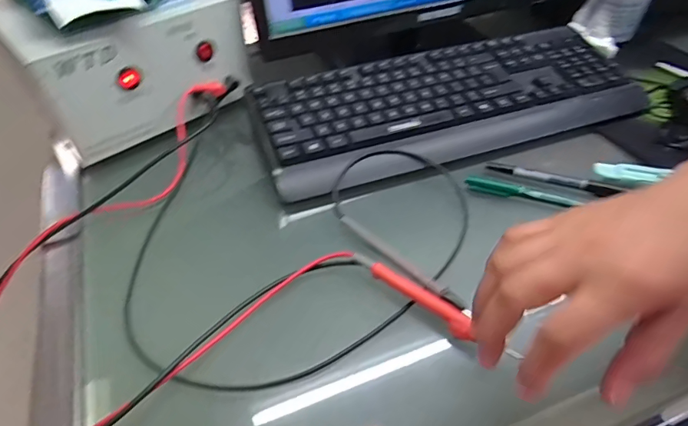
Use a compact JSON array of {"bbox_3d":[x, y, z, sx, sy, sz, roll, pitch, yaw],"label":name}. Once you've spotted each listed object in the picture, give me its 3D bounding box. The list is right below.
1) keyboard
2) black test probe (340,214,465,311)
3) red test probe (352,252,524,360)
[{"bbox_3d":[0.124,-0.125,0.502,0.432,0.040,0.158,-15,48,-14],"label":"keyboard"},{"bbox_3d":[0.044,0.036,0.372,0.011,0.011,0.131,-32,55,-27],"label":"black test probe"},{"bbox_3d":[0.064,0.069,0.340,0.137,0.015,0.013,31,54,26],"label":"red test probe"}]

